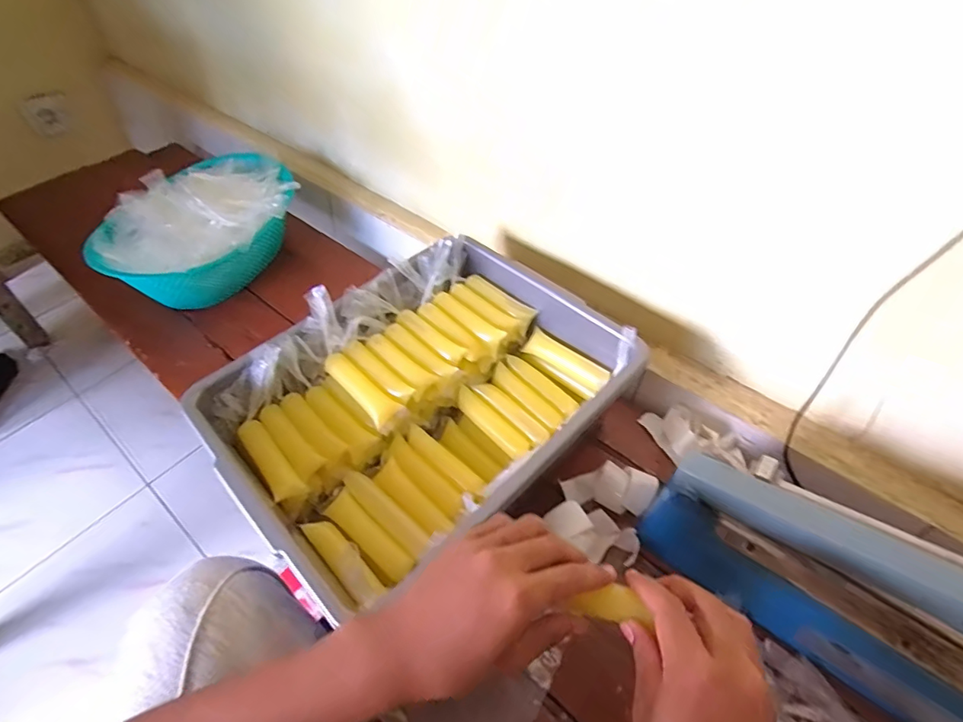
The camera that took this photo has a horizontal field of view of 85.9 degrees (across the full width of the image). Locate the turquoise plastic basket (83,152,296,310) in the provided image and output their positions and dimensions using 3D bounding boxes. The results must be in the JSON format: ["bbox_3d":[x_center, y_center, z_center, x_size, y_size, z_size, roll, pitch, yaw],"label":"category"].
[{"bbox_3d":[-0.407,-0.190,0.785,0.194,0.115,0.300,18,53,15],"label":"turquoise plastic basket"}]

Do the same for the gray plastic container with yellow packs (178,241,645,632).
[{"bbox_3d":[-0.053,0.050,0.563,0.386,0.130,0.293,-36,59,-26],"label":"gray plastic container with yellow packs"}]

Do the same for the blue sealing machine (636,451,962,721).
[{"bbox_3d":[0.327,0.188,0.376,0.391,0.176,0.070,31,57,23],"label":"blue sealing machine"}]

